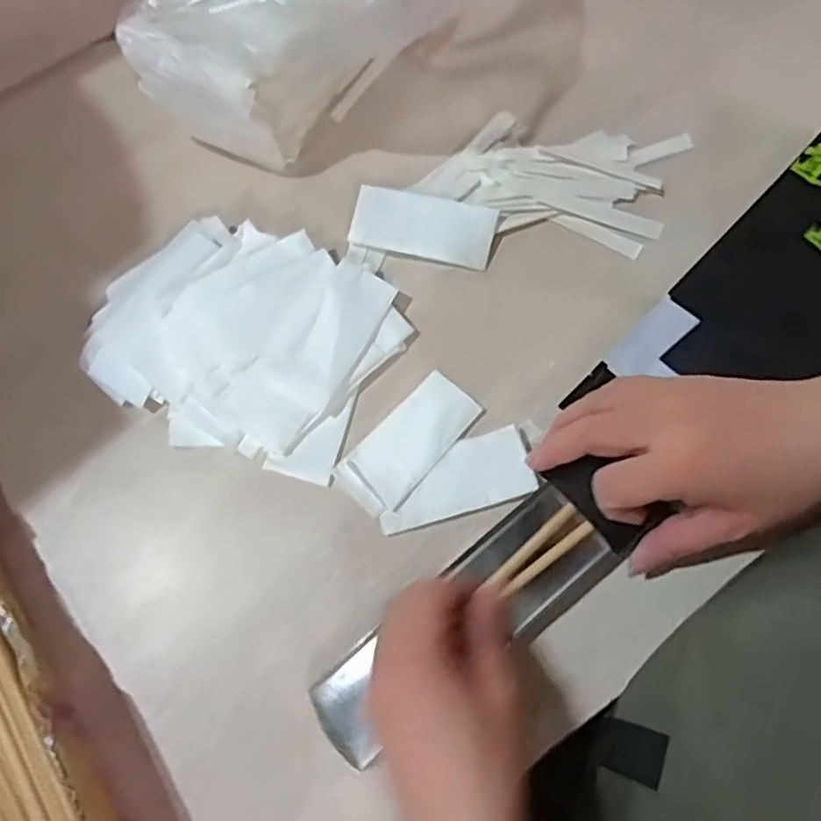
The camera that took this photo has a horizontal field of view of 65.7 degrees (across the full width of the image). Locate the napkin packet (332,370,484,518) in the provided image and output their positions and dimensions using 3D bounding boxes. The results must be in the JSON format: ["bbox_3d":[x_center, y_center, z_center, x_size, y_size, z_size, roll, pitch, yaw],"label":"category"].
[{"bbox_3d":[0.000,0.022,0.411,0.045,0.015,0.095,43,82,15],"label":"napkin packet"}]

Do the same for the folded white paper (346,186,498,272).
[{"bbox_3d":[0.009,-0.128,0.443,0.097,0.005,0.042,12,91,0],"label":"folded white paper"}]

